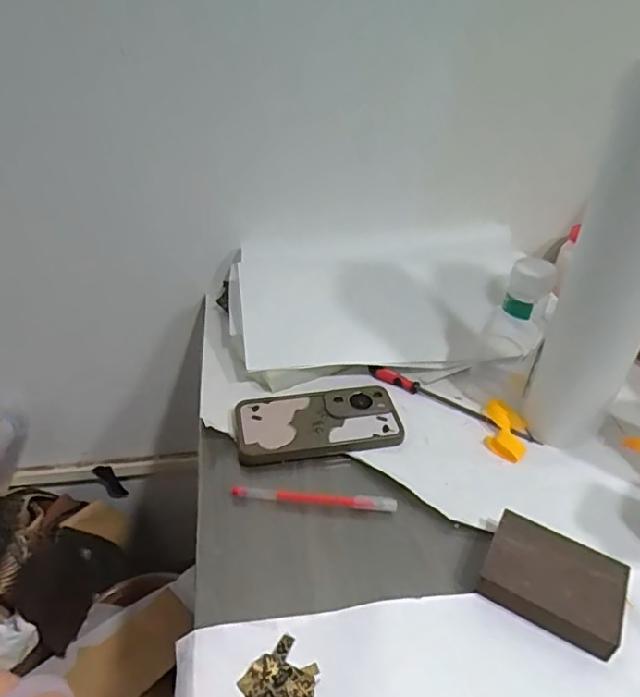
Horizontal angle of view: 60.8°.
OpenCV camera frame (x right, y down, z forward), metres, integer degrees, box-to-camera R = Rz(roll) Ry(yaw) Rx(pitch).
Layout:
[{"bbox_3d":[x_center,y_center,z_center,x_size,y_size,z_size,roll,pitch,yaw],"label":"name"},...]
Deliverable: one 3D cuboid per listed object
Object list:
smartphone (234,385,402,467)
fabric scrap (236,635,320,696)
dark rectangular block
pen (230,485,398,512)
[{"bbox_3d":[-0.002,0.075,0.550,0.163,0.014,0.080,-4,38,-12],"label":"smartphone"},{"bbox_3d":[-0.024,0.222,0.362,0.048,0.004,0.045,-26,47,-34],"label":"fabric scrap"},{"bbox_3d":[0.177,0.176,0.413,0.096,0.027,0.069,22,41,21],"label":"dark rectangular block"},{"bbox_3d":[-0.006,0.132,0.484,0.145,0.015,0.012,7,38,3],"label":"pen"}]

